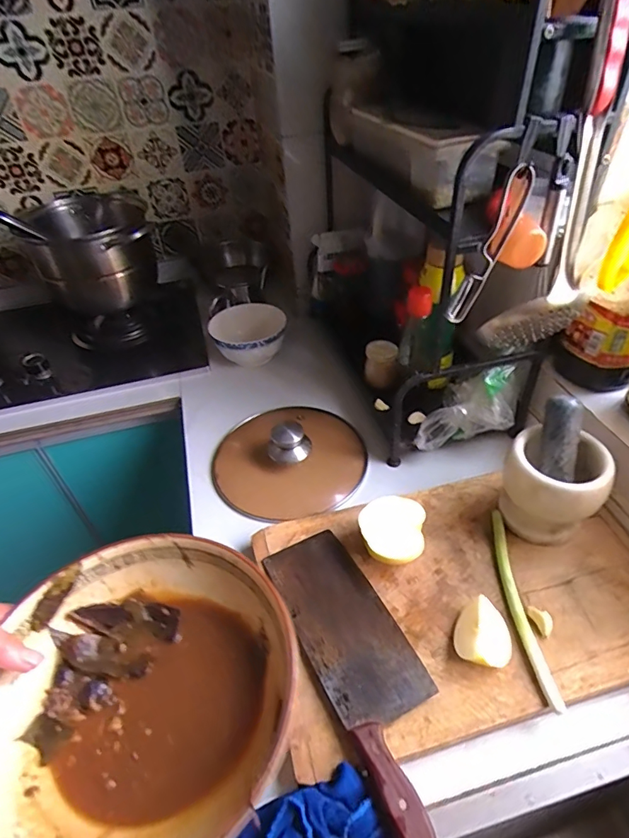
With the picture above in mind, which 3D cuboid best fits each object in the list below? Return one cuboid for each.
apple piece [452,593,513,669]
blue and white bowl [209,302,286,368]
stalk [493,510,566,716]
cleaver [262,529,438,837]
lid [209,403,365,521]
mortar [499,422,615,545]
[{"bbox_3d":[0.176,0.225,0.483,0.055,0.034,0.069,9,44,15],"label":"apple piece"},{"bbox_3d":[-0.130,-0.167,0.940,0.142,0.081,0.156,-3,42,3],"label":"blue and white bowl"},{"bbox_3d":[0.230,0.200,0.521,0.024,0.012,0.224,-3,42,3],"label":"stalk"},{"bbox_3d":[0.055,0.250,0.470,0.100,0.028,0.332,-22,44,-18],"label":"cleaver"},{"bbox_3d":[-0.048,0.039,0.743,0.229,0.085,0.221,-3,42,3],"label":"lid"},{"bbox_3d":[0.287,0.087,0.562,0.107,0.117,0.088,22,49,28],"label":"mortar"}]

